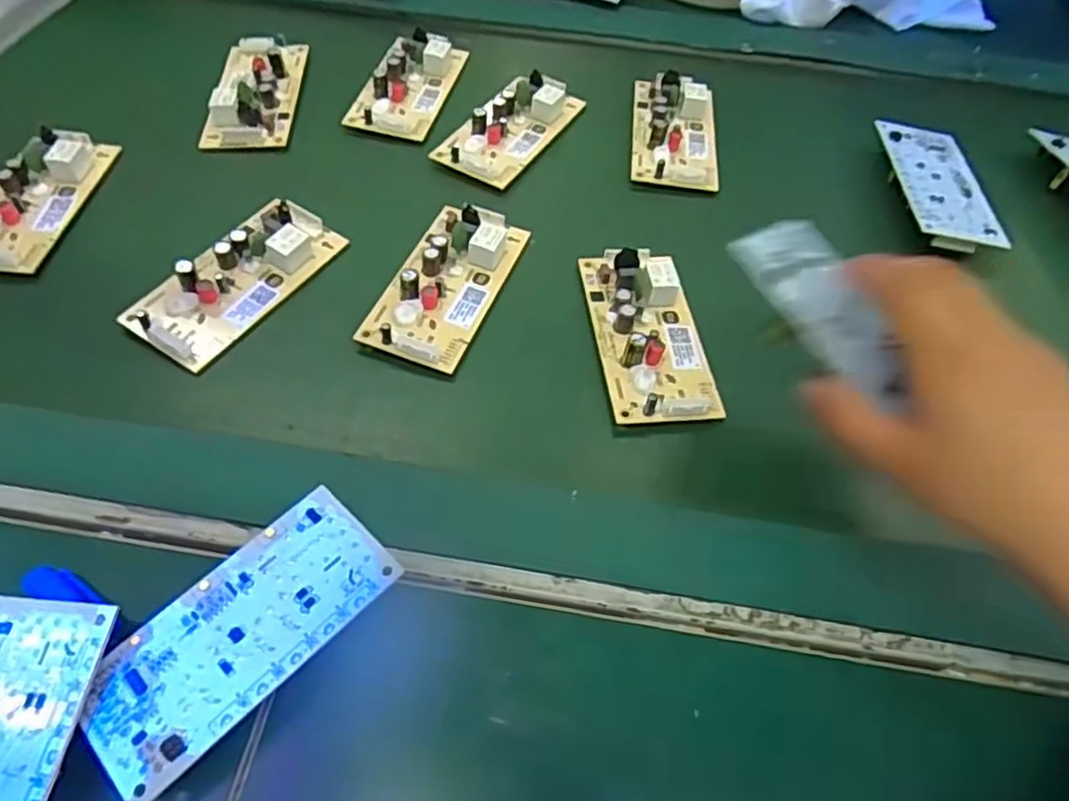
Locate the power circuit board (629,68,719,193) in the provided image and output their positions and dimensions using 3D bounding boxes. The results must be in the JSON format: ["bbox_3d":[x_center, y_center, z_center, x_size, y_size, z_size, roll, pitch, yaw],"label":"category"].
[{"bbox_3d":[0.095,-0.183,0.483,0.055,0.017,0.108,6,57,1],"label":"power circuit board"}]

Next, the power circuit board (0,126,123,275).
[{"bbox_3d":[-0.291,-0.118,0.416,0.051,0.017,0.113,6,57,1],"label":"power circuit board"}]

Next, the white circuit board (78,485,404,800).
[{"bbox_3d":[-0.109,0.085,0.269,0.055,0.004,0.113,38,64,24],"label":"white circuit board"}]

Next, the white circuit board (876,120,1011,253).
[{"bbox_3d":[0.249,-0.134,0.449,0.055,0.018,0.111,5,57,1],"label":"white circuit board"}]

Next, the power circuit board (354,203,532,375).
[{"bbox_3d":[-0.047,-0.068,0.394,0.054,0.020,0.111,19,58,9],"label":"power circuit board"}]

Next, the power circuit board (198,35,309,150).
[{"bbox_3d":[-0.189,-0.215,0.489,0.054,0.016,0.116,0,57,-3],"label":"power circuit board"}]

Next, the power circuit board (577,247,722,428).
[{"bbox_3d":[0.060,-0.037,0.377,0.054,0.023,0.108,-4,57,-5],"label":"power circuit board"}]

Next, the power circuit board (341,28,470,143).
[{"bbox_3d":[-0.086,-0.223,0.500,0.053,0.019,0.103,13,57,5],"label":"power circuit board"}]

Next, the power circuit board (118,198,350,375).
[{"bbox_3d":[-0.159,-0.068,0.388,0.050,0.019,0.113,29,60,15],"label":"power circuit board"}]

